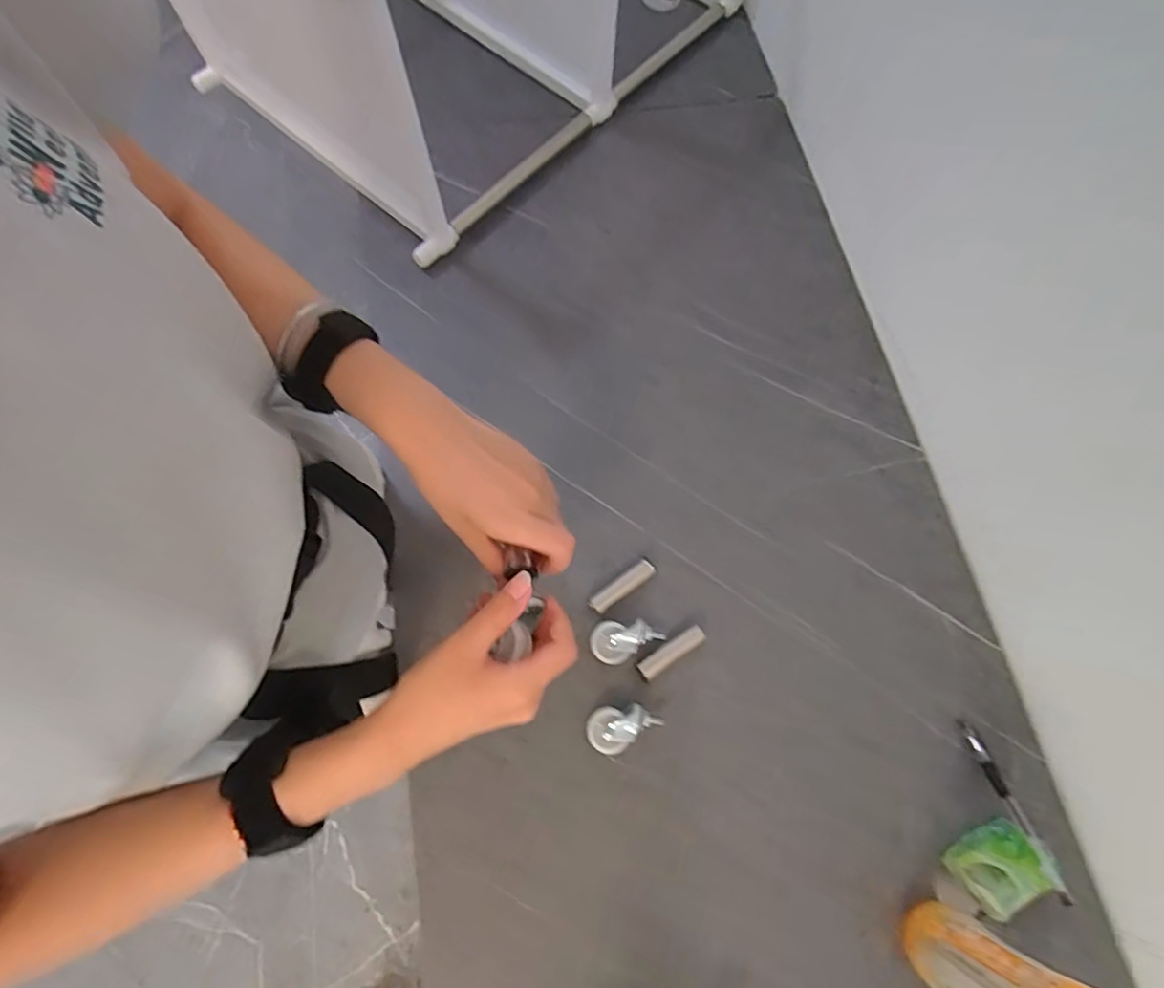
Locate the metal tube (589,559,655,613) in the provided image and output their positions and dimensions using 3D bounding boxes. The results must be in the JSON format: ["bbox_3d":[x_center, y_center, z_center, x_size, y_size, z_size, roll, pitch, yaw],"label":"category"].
[{"bbox_3d":[0.040,0.094,0.570,0.072,0.022,0.020,-35,77,-12],"label":"metal tube"}]

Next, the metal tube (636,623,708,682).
[{"bbox_3d":[0.087,0.155,0.554,0.073,0.018,0.020,-34,77,-12],"label":"metal tube"}]

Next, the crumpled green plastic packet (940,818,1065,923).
[{"bbox_3d":[0.368,0.327,0.497,0.084,0.044,0.052,-22,75,-9],"label":"crumpled green plastic packet"}]

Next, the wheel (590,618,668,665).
[{"bbox_3d":[0.042,0.140,0.554,0.067,0.021,0.041,-24,75,-9],"label":"wheel"}]

